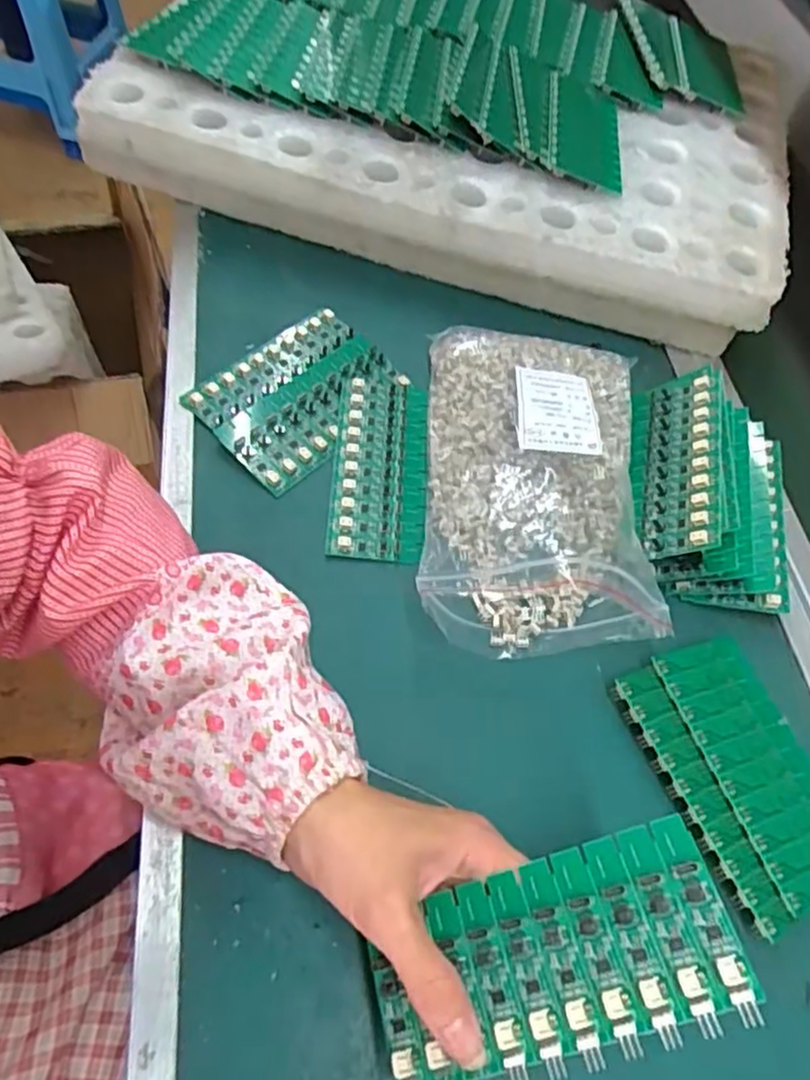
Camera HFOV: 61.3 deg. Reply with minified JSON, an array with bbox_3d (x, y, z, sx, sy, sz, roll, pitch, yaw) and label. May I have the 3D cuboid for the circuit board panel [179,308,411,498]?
[{"bbox_3d":[-0.071,-0.102,0.473,0.100,0.012,0.133,42,63,17],"label":"circuit board panel"}]

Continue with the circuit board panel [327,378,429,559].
[{"bbox_3d":[-0.016,-0.051,0.449,0.060,0.006,0.138,5,59,-4],"label":"circuit board panel"}]

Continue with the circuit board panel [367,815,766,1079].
[{"bbox_3d":[0.053,0.161,0.260,0.136,0.004,0.066,-24,55,10],"label":"circuit board panel"}]

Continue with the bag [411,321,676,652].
[{"bbox_3d":[0.085,-0.049,0.435,0.142,0.049,0.238,6,59,-3],"label":"bag"}]

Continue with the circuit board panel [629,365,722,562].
[{"bbox_3d":[0.174,-0.051,0.439,0.056,0.008,0.140,-15,48,36],"label":"circuit board panel"}]

